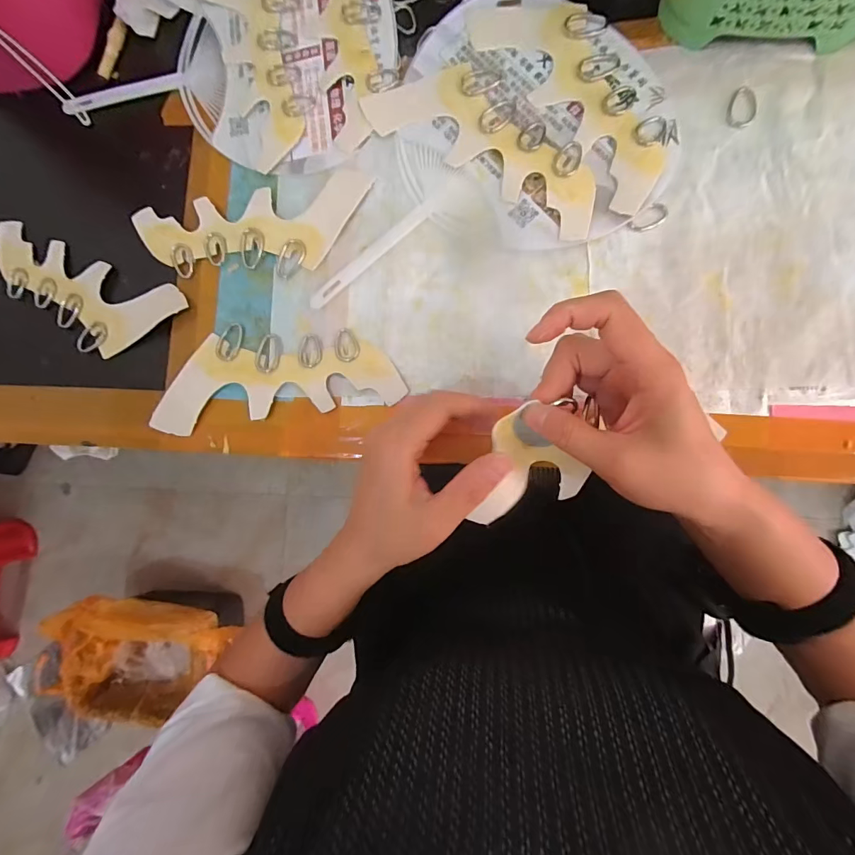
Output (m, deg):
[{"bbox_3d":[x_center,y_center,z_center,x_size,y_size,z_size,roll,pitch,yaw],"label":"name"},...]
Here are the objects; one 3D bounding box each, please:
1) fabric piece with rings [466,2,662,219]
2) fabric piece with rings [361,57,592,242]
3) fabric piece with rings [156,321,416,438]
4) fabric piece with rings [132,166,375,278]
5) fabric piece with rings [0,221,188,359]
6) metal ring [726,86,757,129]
[{"bbox_3d":[0.120,-0.267,0.325,0.077,0.007,0.208,-35,81,4],"label":"fabric piece with rings"},{"bbox_3d":[0.051,-0.227,0.332,0.207,0.006,0.082,42,92,9],"label":"fabric piece with rings"},{"bbox_3d":[-0.128,-0.048,0.349,0.209,0.007,0.080,-8,84,8],"label":"fabric piece with rings"},{"bbox_3d":[-0.149,-0.168,0.359,0.206,0.006,0.079,-9,84,7],"label":"fabric piece with rings"},{"bbox_3d":[-0.320,-0.120,0.380,0.211,0.009,0.079,23,89,9],"label":"fabric piece with rings"},{"bbox_3d":[0.235,-0.239,0.311,0.018,0.004,0.032,9,87,9],"label":"metal ring"}]

